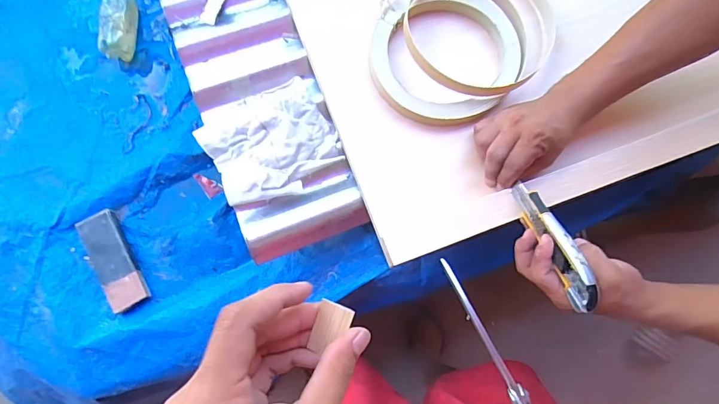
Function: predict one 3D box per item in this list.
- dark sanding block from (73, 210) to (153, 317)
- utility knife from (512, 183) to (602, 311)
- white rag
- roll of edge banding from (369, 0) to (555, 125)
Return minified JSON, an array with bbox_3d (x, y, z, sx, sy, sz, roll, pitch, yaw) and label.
[{"bbox_3d":[-0.367,0.088,0.640,0.051,0.022,0.147,-29,82,-5],"label":"dark sanding block"},{"bbox_3d":[0.213,0.044,0.467,0.021,0.030,0.150,-17,58,-3],"label":"utility knife"},{"bbox_3d":[-0.110,-0.078,0.567,0.168,0.028,0.130,-31,82,-6],"label":"white rag"},{"bbox_3d":[0.138,-0.226,0.579,0.271,0.042,0.206,-39,83,-7],"label":"roll of edge banding"}]

